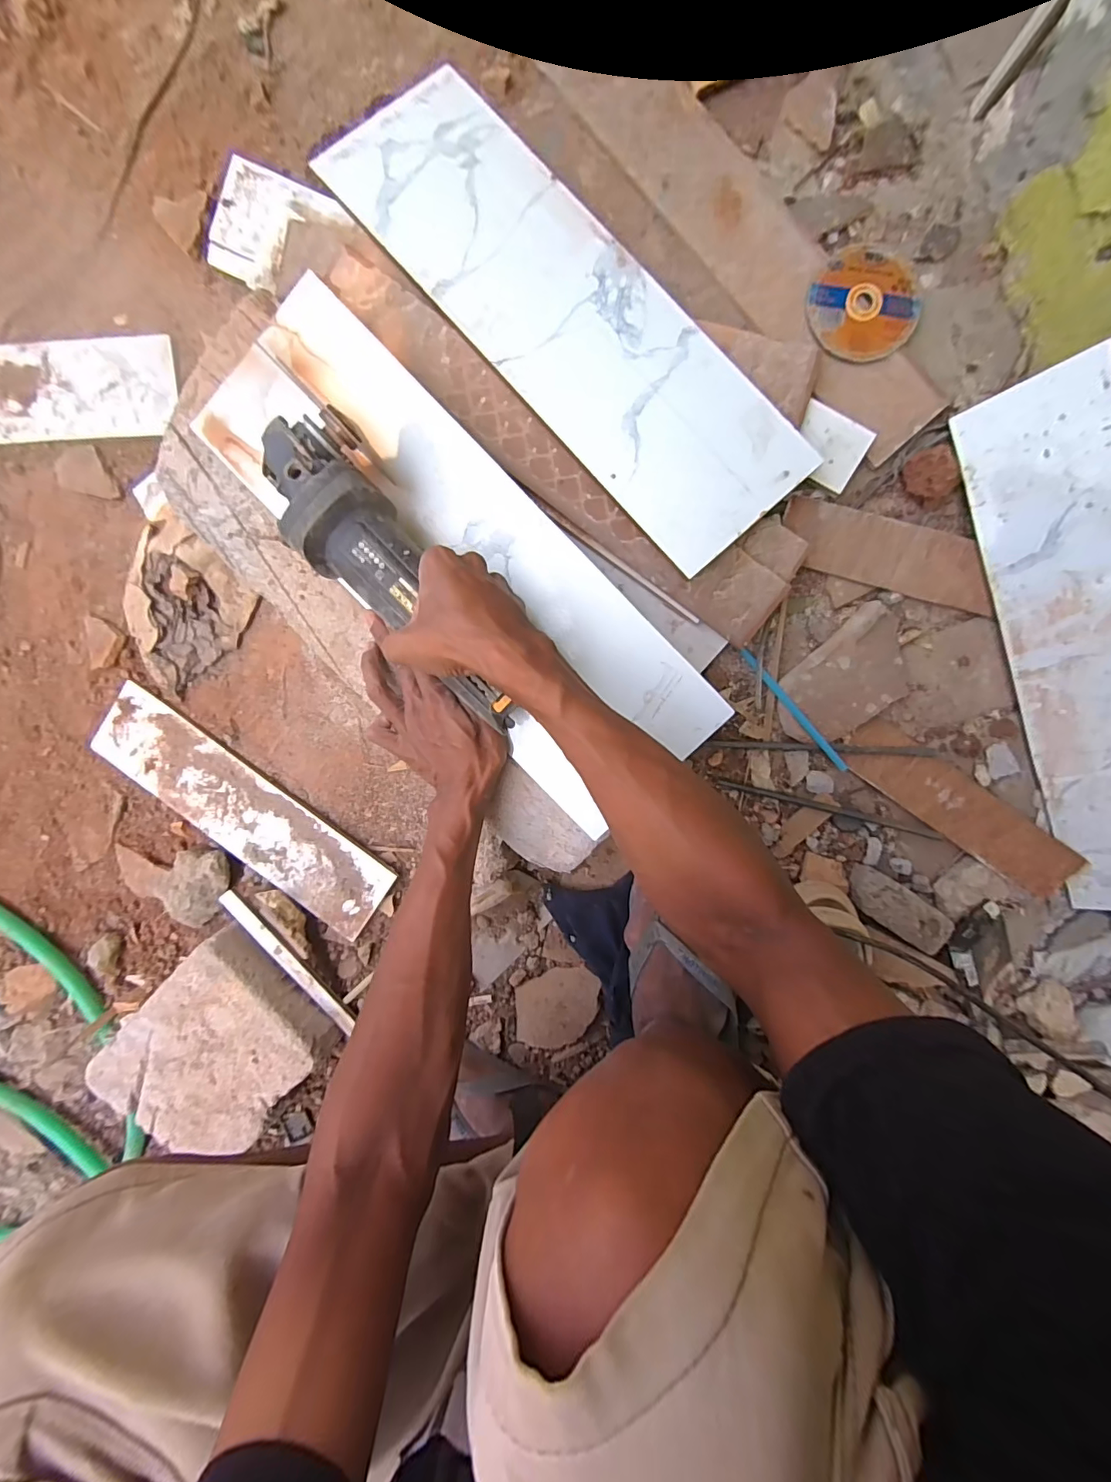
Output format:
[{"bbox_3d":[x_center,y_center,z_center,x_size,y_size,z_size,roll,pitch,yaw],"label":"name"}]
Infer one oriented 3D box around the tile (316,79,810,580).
[{"bbox_3d":[0.008,-0.372,0.424,0.158,0.006,0.487,-42,88,-3],"label":"tile"}]

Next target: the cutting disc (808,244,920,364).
[{"bbox_3d":[0.280,-0.396,0.441,0.101,0.009,0.097,0,93,2],"label":"cutting disc"}]

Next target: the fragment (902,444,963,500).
[{"bbox_3d":[0.348,-0.246,0.448,0.039,0.029,0.045,-24,95,8],"label":"fragment"}]

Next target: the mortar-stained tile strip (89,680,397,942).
[{"bbox_3d":[-0.367,0.083,0.568,0.383,0.007,0.096,37,96,1],"label":"mortar-stained tile strip"}]

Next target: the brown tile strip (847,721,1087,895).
[{"bbox_3d":[0.414,0.070,0.493,0.251,0.015,0.061,34,100,0],"label":"brown tile strip"}]

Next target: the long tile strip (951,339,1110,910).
[{"bbox_3d":[0.480,-0.067,0.435,0.096,0.005,0.493,-13,102,47],"label":"long tile strip"}]

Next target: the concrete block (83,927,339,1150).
[{"bbox_3d":[-0.394,0.357,0.571,0.195,0.069,0.262,40,100,-1],"label":"concrete block"}]

